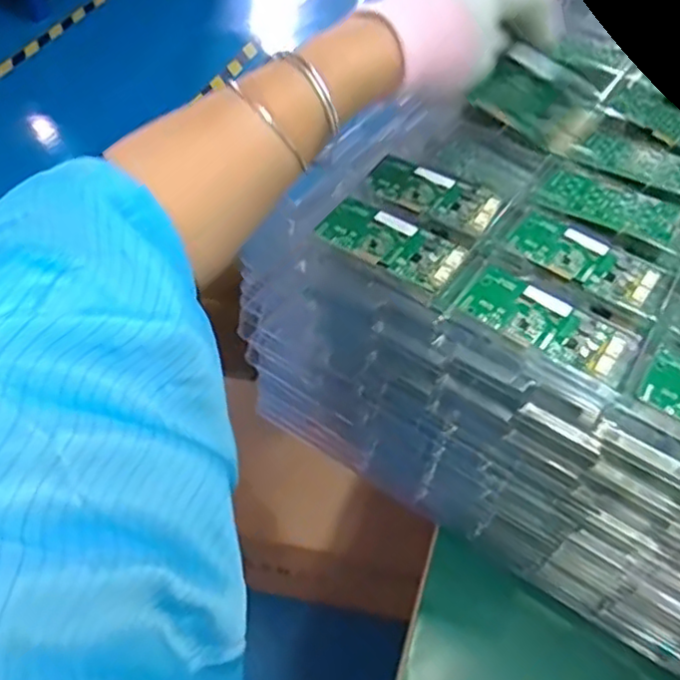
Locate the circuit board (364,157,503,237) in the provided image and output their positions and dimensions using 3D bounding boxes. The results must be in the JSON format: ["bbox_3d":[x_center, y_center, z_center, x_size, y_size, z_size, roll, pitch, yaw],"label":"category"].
[{"bbox_3d":[0.067,-0.105,0.467,0.091,0.006,0.048,24,51,14],"label":"circuit board"}]

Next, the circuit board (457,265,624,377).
[{"bbox_3d":[0.123,-0.013,0.397,0.094,0.007,0.047,30,53,18],"label":"circuit board"}]

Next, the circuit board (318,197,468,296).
[{"bbox_3d":[0.035,-0.066,0.430,0.094,0.008,0.047,28,52,16],"label":"circuit board"}]

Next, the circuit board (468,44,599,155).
[{"bbox_3d":[0.132,-0.158,0.436,0.075,0.046,0.011,31,32,-5],"label":"circuit board"}]

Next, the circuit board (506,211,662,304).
[{"bbox_3d":[0.162,-0.055,0.435,0.093,0.007,0.046,30,53,18],"label":"circuit board"}]

